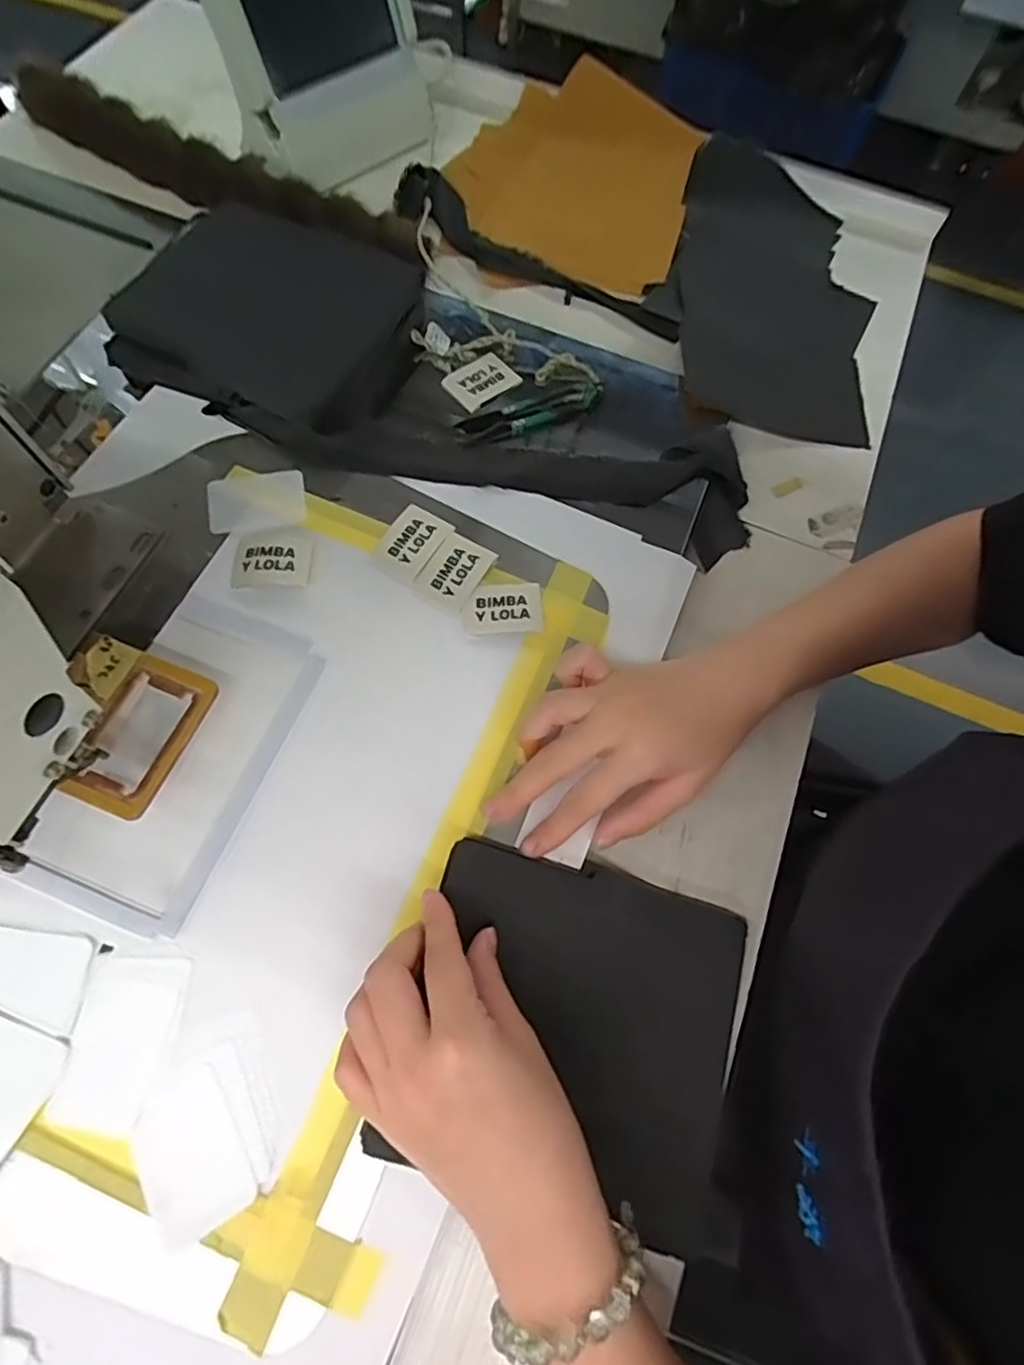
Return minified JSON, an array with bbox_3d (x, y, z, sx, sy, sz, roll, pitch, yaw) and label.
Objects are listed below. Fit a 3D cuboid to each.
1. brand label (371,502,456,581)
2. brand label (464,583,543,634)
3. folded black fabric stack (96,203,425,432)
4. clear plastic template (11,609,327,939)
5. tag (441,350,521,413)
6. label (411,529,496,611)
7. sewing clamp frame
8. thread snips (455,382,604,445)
[{"bbox_3d":[-0.064,-0.092,0.408,0.037,0.004,0.048,31,69,9],"label":"brand label"},{"bbox_3d":[-0.005,-0.046,0.392,0.047,0.004,0.034,-2,68,-4],"label":"brand label"},{"bbox_3d":[-0.168,-0.256,0.444,0.174,0.052,0.157,21,68,6],"label":"folded black fabric stack"},{"bbox_3d":[-0.181,0.041,0.350,0.094,0.007,0.168,20,69,3],"label":"clear plastic template"},{"bbox_3d":[-0.022,-0.219,0.463,0.048,0.004,0.037,-41,79,-11],"label":"tag"},{"bbox_3d":[-0.036,-0.071,0.402,0.035,0.004,0.046,29,69,9],"label":"label"},{"bbox_3d":[-0.194,0.027,0.334,0.051,0.008,0.079,22,68,4],"label":"sewing clamp frame"},{"bbox_3d":[0.016,-0.190,0.453,0.109,0.007,0.029,-18,70,-10],"label":"thread snips"}]

